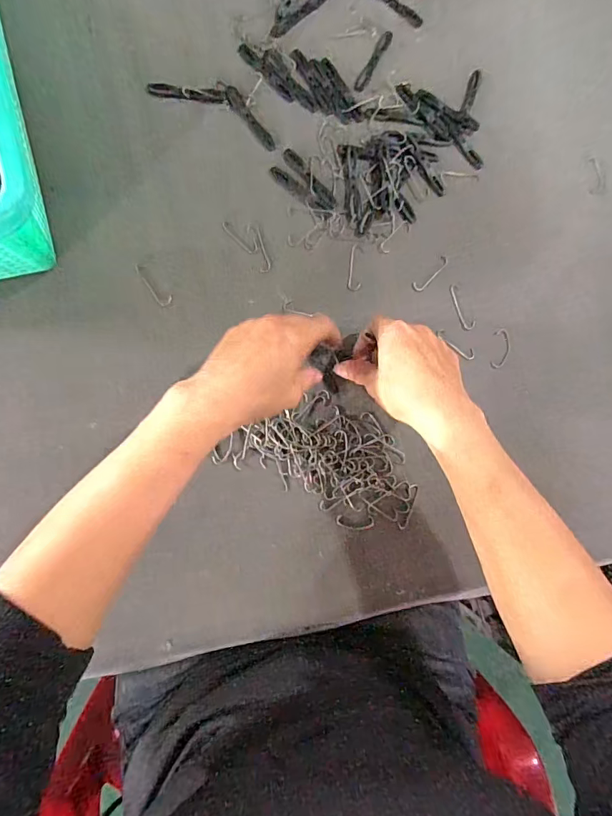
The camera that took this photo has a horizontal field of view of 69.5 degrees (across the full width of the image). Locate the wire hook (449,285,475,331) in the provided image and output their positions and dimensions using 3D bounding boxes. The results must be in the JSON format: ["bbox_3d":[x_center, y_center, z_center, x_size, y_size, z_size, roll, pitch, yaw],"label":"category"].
[{"bbox_3d":[0.145,-0.094,0.411,0.013,0.004,0.045,-25,88,-9],"label":"wire hook"}]

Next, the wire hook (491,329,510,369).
[{"bbox_3d":[0.183,-0.056,0.412,0.018,0.004,0.037,8,84,-6],"label":"wire hook"}]

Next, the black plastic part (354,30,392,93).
[{"bbox_3d":[0.065,-0.335,0.425,0.012,0.004,0.070,28,82,-4],"label":"black plastic part"}]

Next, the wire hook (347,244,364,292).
[{"bbox_3d":[0.046,-0.129,0.404,0.012,0.004,0.044,6,84,-6],"label":"wire hook"}]

